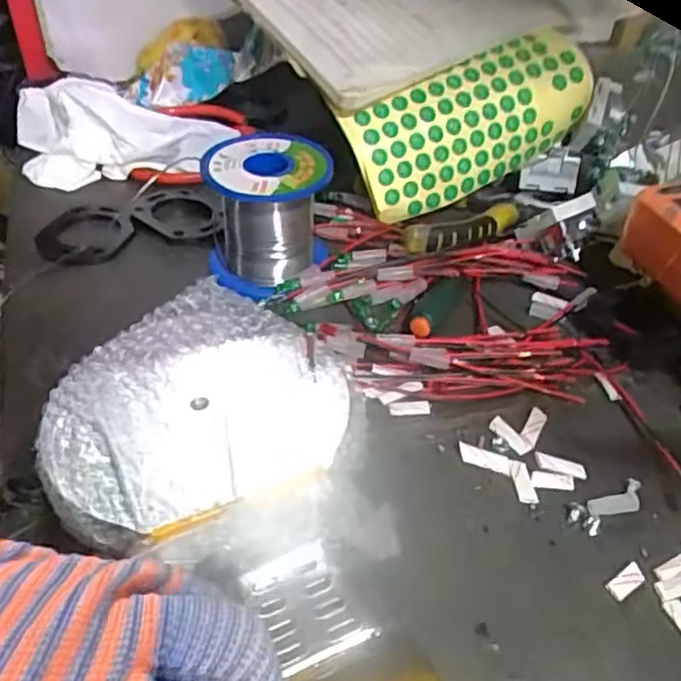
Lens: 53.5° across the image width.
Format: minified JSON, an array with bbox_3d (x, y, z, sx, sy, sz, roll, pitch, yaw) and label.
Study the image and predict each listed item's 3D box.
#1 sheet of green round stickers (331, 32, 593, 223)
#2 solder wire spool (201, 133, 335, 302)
[{"bbox_3d":[0.080,-0.129,0.406,0.154,0.072,0.018,-24,9,-8],"label":"sheet of green round stickers"},{"bbox_3d":[-0.038,-0.068,0.363,0.063,0.060,0.063,-4,43,-8],"label":"solder wire spool"}]

